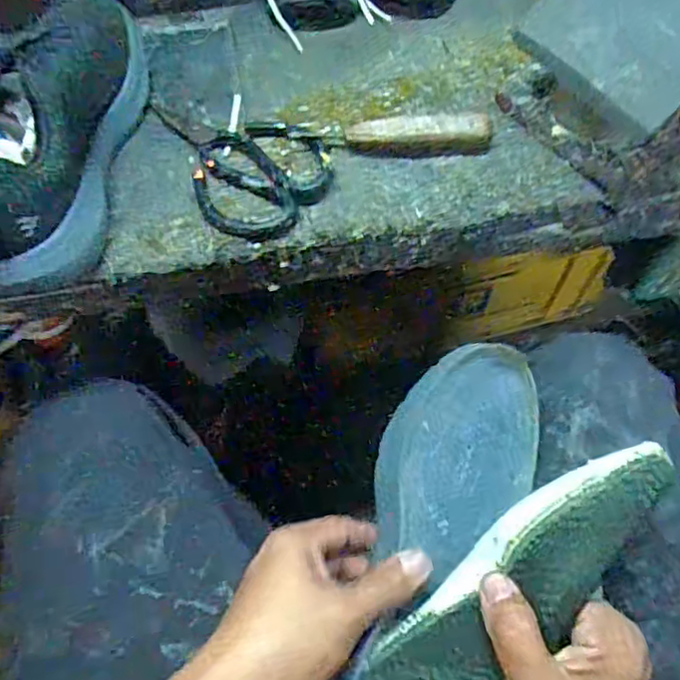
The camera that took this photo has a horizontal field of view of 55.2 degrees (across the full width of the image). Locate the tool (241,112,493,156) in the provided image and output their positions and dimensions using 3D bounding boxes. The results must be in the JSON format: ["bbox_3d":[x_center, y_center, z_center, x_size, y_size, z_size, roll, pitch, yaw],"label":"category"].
[{"bbox_3d":[0.020,-0.159,0.487,0.182,0.020,0.033,8,64,6],"label":"tool"}]

